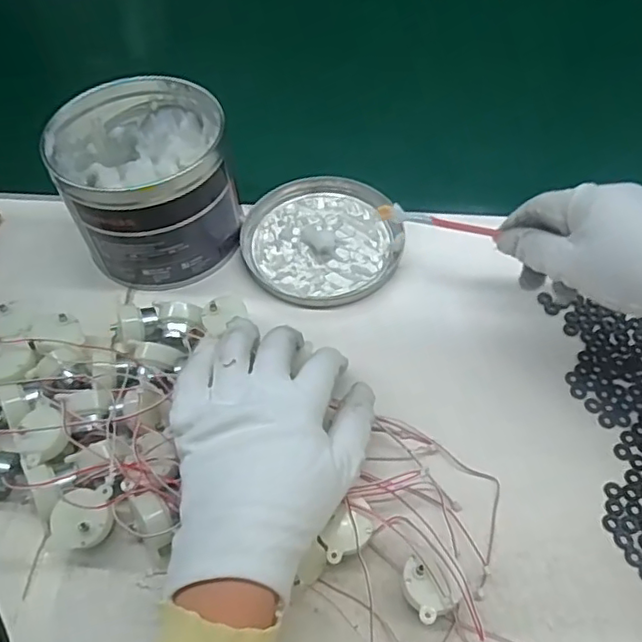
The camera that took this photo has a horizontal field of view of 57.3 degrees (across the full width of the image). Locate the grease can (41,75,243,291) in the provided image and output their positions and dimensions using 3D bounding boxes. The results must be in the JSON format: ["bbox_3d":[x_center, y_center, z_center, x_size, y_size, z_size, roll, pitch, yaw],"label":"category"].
[{"bbox_3d":[-0.134,-0.110,0.458,0.117,0.105,0.136,-19,55,-11],"label":"grease can"}]

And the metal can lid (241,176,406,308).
[{"bbox_3d":[0.000,-0.068,0.483,0.123,0.012,0.132,-1,54,2],"label":"metal can lid"}]

